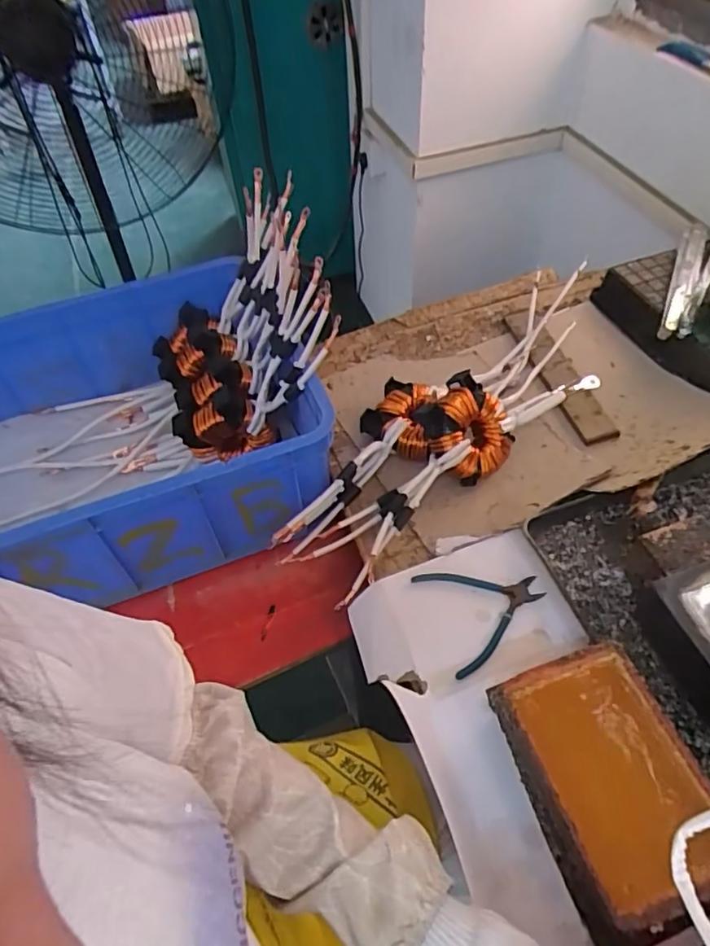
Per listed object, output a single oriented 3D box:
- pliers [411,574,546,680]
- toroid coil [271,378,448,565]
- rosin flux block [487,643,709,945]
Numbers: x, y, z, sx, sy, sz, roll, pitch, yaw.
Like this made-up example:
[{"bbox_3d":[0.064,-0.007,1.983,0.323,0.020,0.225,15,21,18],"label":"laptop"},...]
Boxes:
[{"bbox_3d":[0.150,0.152,0.672,0.130,0.011,0.126,-17,52,-11],"label":"pliers"},{"bbox_3d":[0.016,0.000,0.822,0.106,0.089,0.327,27,57,23],"label":"toroid coil"},{"bbox_3d":[0.230,0.280,0.526,0.135,0.065,0.214,-16,52,-10],"label":"rosin flux block"}]

